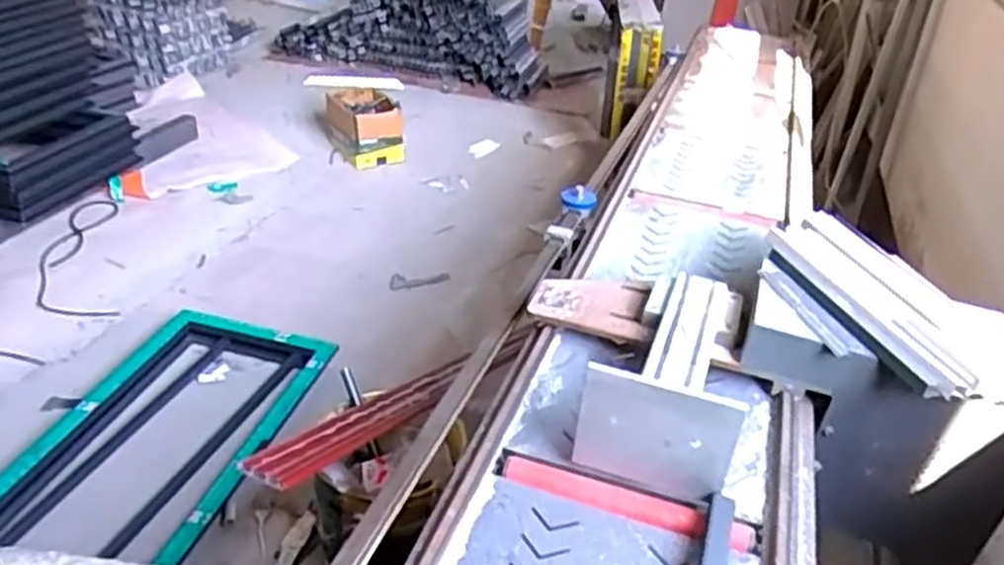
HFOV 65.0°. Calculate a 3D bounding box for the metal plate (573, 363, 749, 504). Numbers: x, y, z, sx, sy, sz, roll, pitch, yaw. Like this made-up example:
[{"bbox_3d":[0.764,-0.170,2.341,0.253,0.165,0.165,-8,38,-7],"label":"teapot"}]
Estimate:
[{"bbox_3d":[0.177,0.185,0.923,0.178,0.162,0.014,13,32,14],"label":"metal plate"}]

